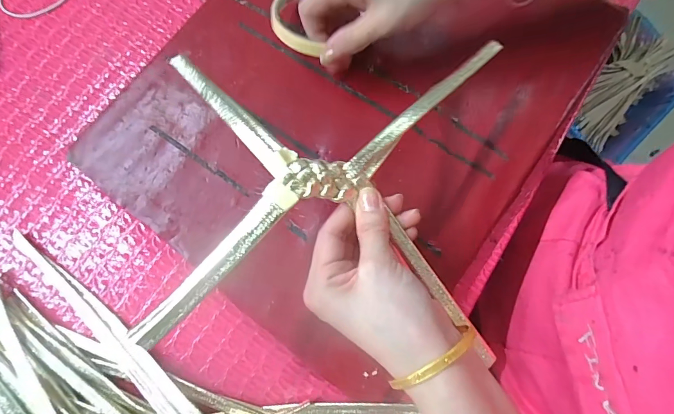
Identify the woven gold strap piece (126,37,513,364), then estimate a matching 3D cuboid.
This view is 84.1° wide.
[{"bbox_3d":[0.001,-0.021,0.222,0.201,0.034,0.192,2,78,-1],"label":"woven gold strap piece"}]

